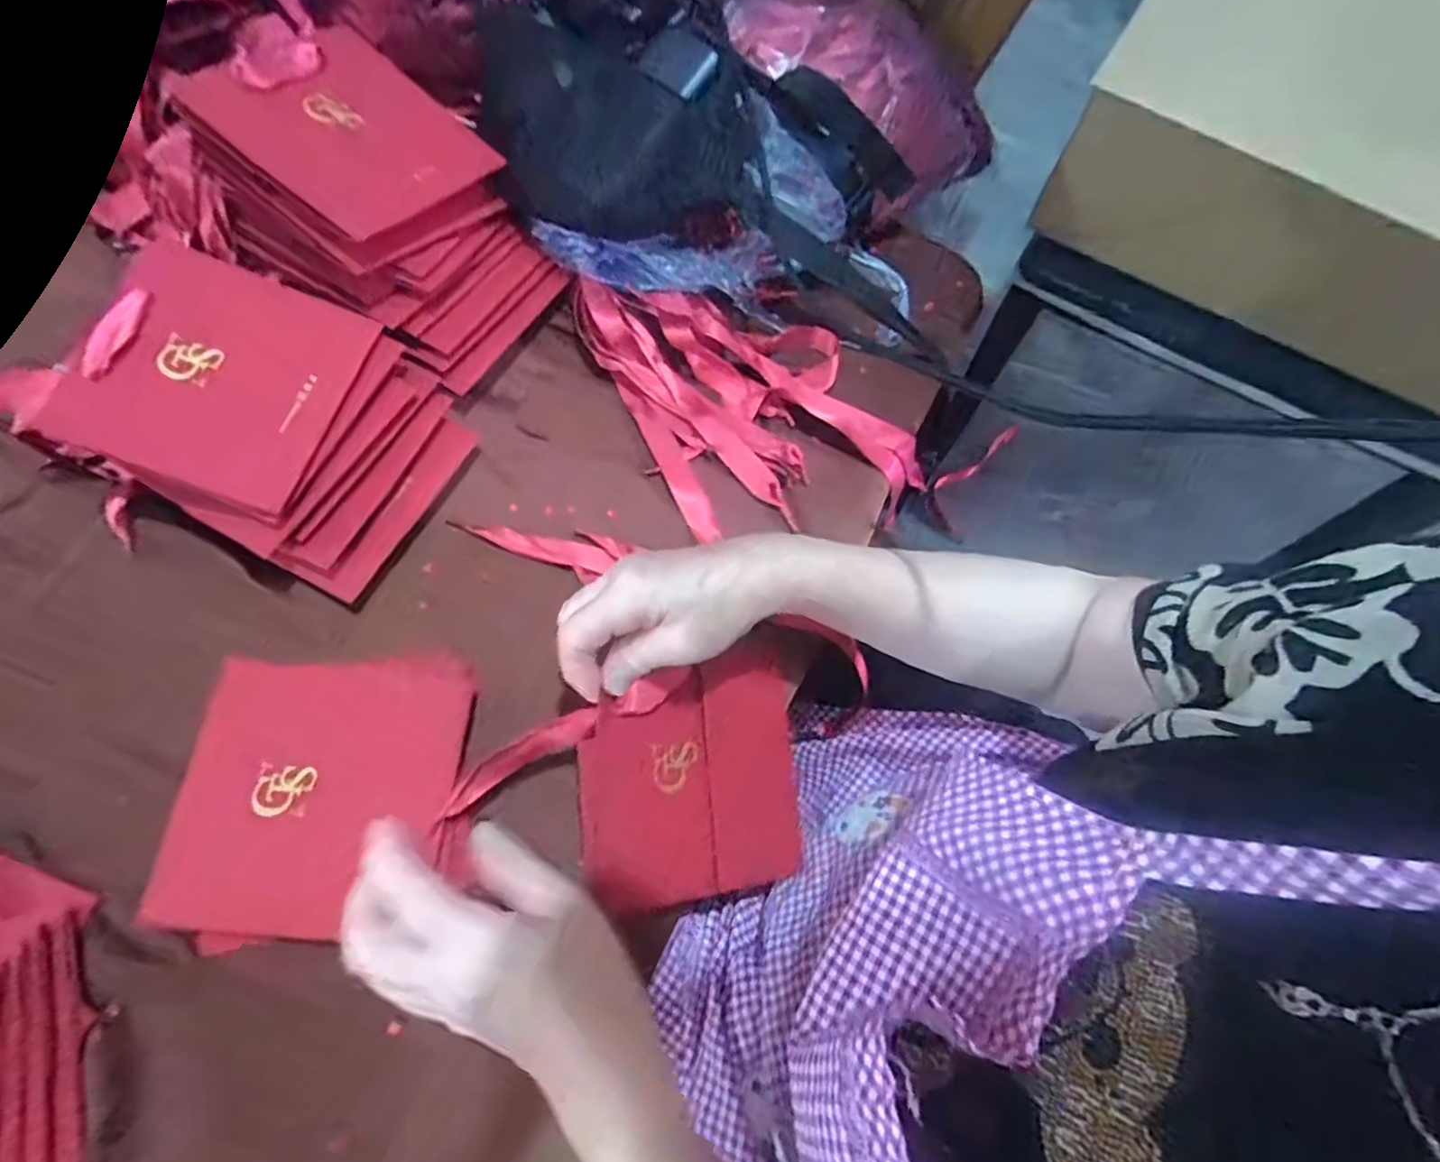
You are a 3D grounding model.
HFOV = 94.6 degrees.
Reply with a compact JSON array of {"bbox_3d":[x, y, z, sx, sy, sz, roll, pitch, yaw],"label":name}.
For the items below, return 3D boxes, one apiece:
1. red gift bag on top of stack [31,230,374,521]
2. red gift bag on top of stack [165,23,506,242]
[{"bbox_3d":[-0.303,-0.125,0.401,0.130,0.009,0.141,23,75,-12],"label":"red gift bag on top of stack"},{"bbox_3d":[-0.243,-0.303,0.445,0.138,0.009,0.136,40,61,-9],"label":"red gift bag on top of stack"}]

